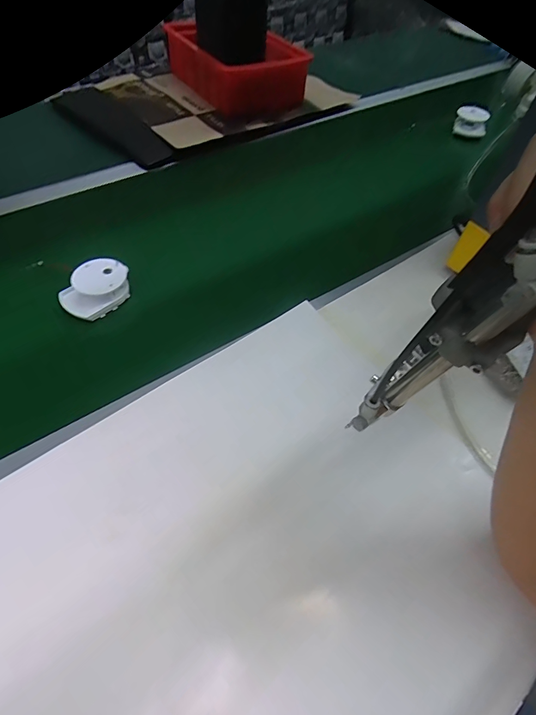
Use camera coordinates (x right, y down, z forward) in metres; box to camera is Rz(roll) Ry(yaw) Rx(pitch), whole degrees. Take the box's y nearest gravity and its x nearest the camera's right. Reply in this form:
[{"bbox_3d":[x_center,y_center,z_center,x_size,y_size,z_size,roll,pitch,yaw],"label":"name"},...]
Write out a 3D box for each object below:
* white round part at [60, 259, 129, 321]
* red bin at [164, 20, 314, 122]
[{"bbox_3d":[-0.219,-0.088,0.520,0.057,0.033,0.083,33,58,24],"label":"white round part"},{"bbox_3d":[-0.063,-0.635,0.898,0.212,0.088,0.270,-30,56,-22],"label":"red bin"}]

